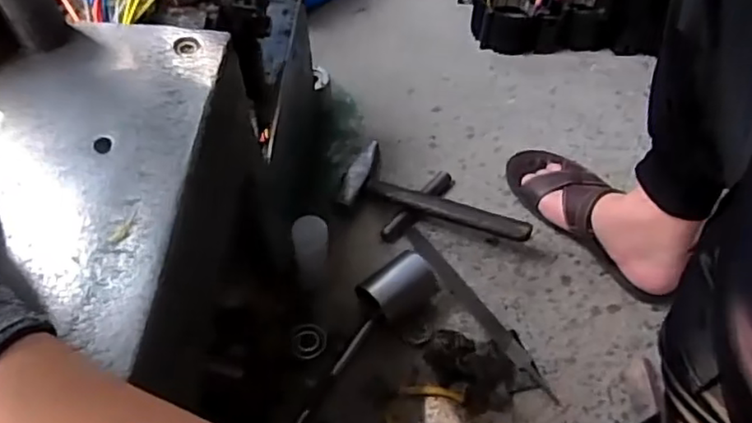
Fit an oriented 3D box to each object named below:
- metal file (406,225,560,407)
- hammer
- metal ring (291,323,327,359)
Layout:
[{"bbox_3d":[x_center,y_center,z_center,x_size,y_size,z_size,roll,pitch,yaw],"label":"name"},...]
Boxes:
[{"bbox_3d":[0.133,0.128,0.826,0.026,0.010,0.293,-31,63,-19],"label":"metal file"},{"bbox_3d":[0.085,-0.025,0.897,0.280,0.066,0.113,17,59,11],"label":"hammer"},{"bbox_3d":[-0.085,0.165,0.795,0.047,0.004,0.044,13,59,-23],"label":"metal ring"}]

